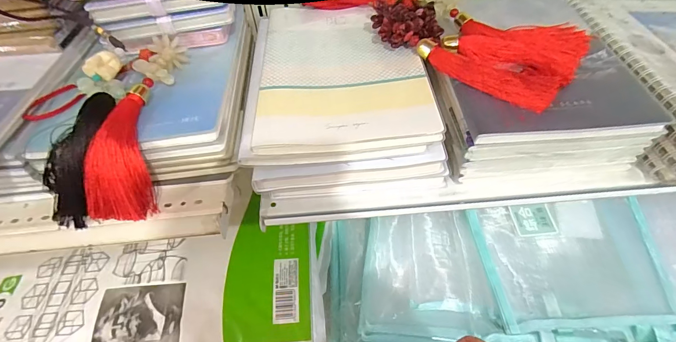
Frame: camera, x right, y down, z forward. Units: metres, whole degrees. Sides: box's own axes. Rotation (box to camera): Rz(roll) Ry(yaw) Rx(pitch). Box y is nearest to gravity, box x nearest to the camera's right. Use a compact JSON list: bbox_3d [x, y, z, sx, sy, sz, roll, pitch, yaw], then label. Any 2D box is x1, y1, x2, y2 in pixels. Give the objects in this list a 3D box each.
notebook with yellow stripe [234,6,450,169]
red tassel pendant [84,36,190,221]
[{"bbox_3d":[-0.001,-0.115,0.399,0.184,0.026,0.243,-4,52,0],"label":"notebook with yellow stripe"},{"bbox_3d":[-0.195,-0.050,0.345,0.054,0.054,0.194,3,68,1],"label":"red tassel pendant"}]

